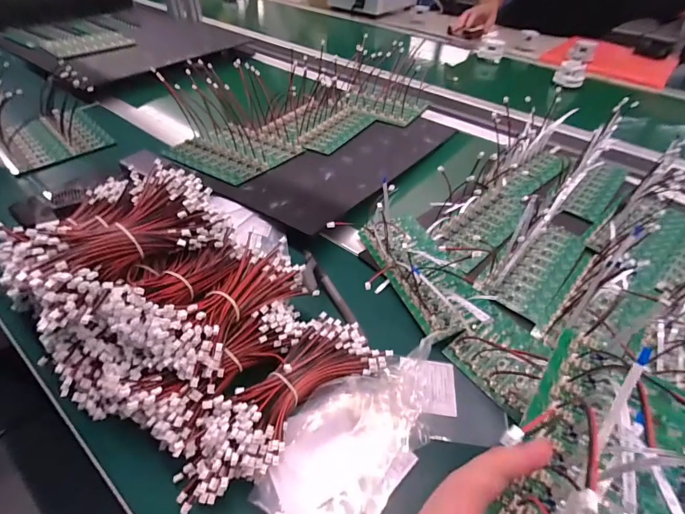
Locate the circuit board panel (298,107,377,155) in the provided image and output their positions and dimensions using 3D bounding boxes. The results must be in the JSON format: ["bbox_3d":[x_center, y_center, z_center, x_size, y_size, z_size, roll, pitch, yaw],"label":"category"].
[{"bbox_3d":[-0.007,-0.255,0.729,0.073,0.010,0.206,24,48,21],"label":"circuit board panel"}]

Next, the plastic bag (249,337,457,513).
[{"bbox_3d":[0.020,0.148,0.331,0.101,0.036,0.201,34,52,28],"label":"plastic bag"}]

